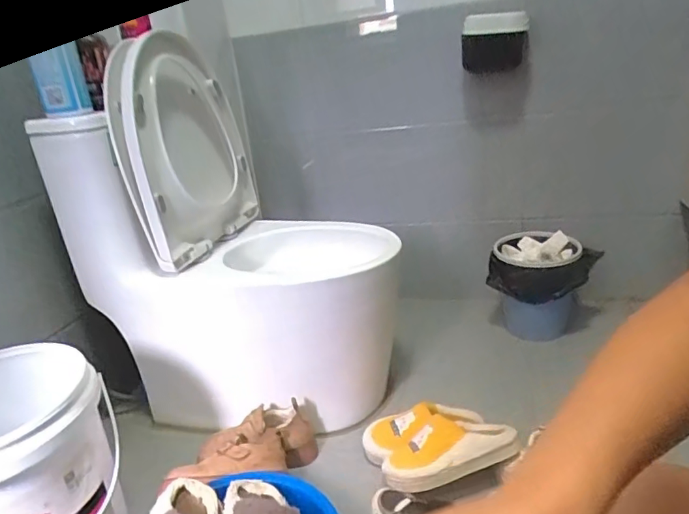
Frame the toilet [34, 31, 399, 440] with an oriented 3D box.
[{"bbox_3d":[-0.210,-0.040,1.160,0.627,0.751,0.431,0,22,17],"label":"toilet"}]

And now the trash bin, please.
[{"bbox_3d":[0.502,0.076,1.334,0.230,0.244,0.210,-10,22,-6],"label":"trash bin"}]

